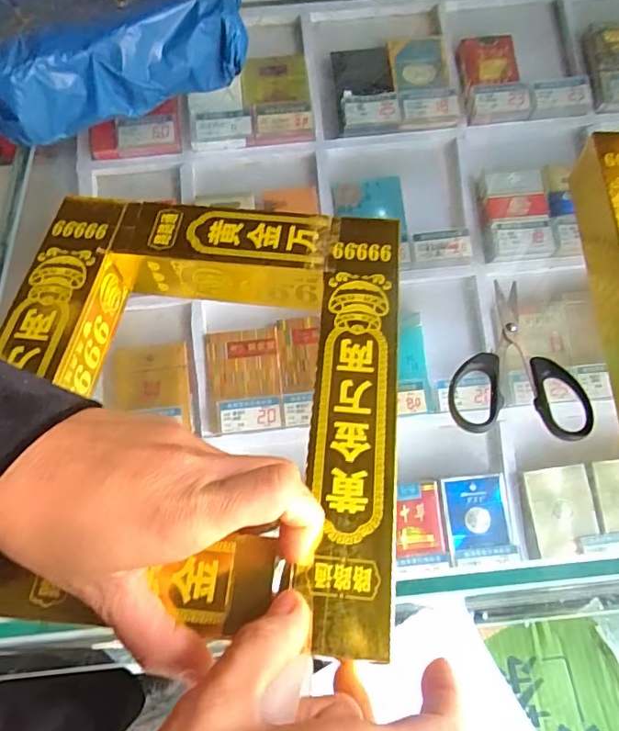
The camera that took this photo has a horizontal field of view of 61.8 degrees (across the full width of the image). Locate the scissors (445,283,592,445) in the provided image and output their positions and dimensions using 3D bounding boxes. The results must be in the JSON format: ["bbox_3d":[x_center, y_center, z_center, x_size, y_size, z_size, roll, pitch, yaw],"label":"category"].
[{"bbox_3d":[0.121,-0.004,0.304,0.075,0.007,0.095,5,63,4],"label":"scissors"}]

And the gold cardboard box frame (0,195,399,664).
[{"bbox_3d":[-0.063,0.014,0.279,0.215,0.038,0.230,5,63,4],"label":"gold cardboard box frame"}]

